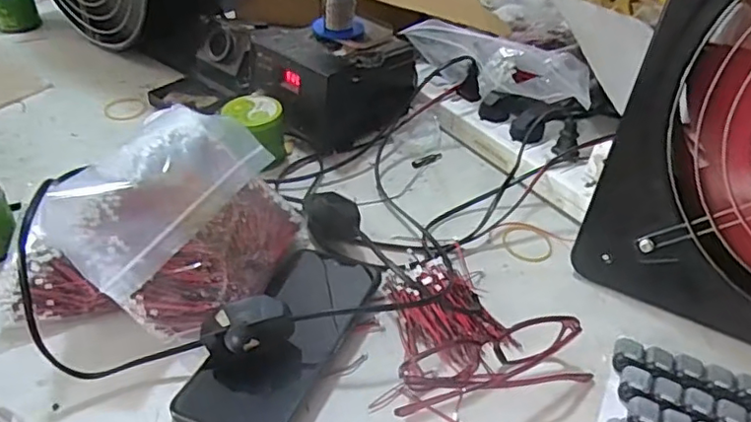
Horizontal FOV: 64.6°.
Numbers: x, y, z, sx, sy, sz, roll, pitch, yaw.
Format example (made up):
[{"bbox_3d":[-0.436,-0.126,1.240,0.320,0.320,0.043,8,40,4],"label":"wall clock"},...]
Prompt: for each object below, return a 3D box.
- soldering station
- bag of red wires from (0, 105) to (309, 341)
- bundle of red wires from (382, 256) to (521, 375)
[{"bbox_3d":[-0.042,-0.141,0.639,0.123,0.092,0.146,31,47,29],"label":"soldering station"},{"bbox_3d":[-0.166,0.008,0.447,0.199,0.100,0.170,4,40,0],"label":"bag of red wires"},{"bbox_3d":[0.054,0.074,0.444,0.076,0.023,0.099,-9,41,-15],"label":"bundle of red wires"}]

